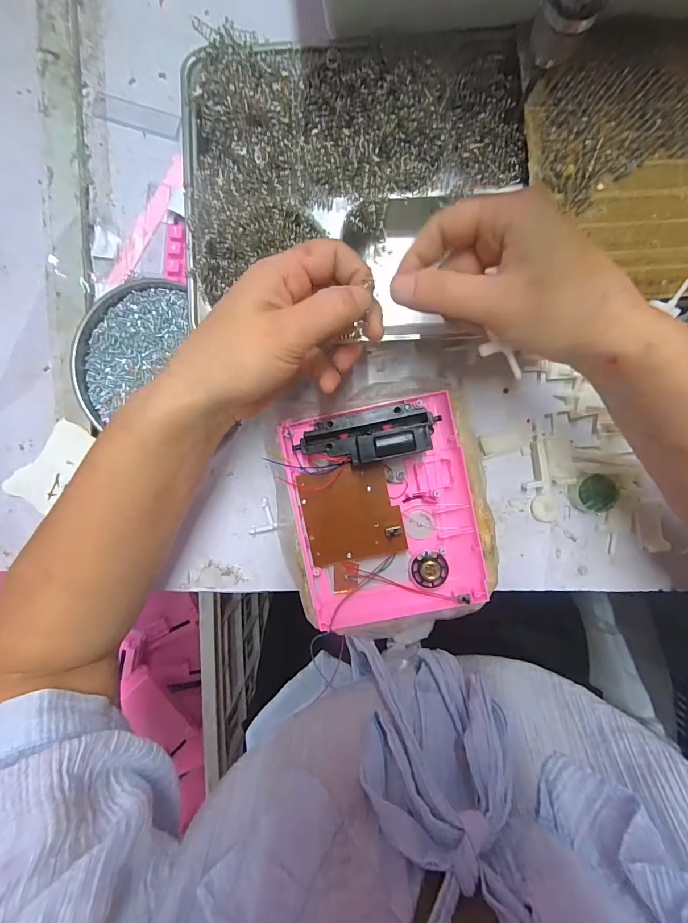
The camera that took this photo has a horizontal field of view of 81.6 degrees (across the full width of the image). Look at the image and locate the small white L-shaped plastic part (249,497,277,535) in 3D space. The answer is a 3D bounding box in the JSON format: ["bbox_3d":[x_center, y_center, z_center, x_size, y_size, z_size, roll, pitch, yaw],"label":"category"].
[{"bbox_3d":[-0.074,0.048,0.347,0.027,0.007,0.029,-17,93,3],"label":"small white L-shaped plastic part"}]

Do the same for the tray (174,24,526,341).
[{"bbox_3d":[0.005,-0.202,0.304,0.237,0.057,0.199,1,94,2],"label":"tray"}]

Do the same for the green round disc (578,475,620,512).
[{"bbox_3d":[0.208,0.026,0.327,0.030,0.014,0.029,0,94,2],"label":"green round disc"}]

